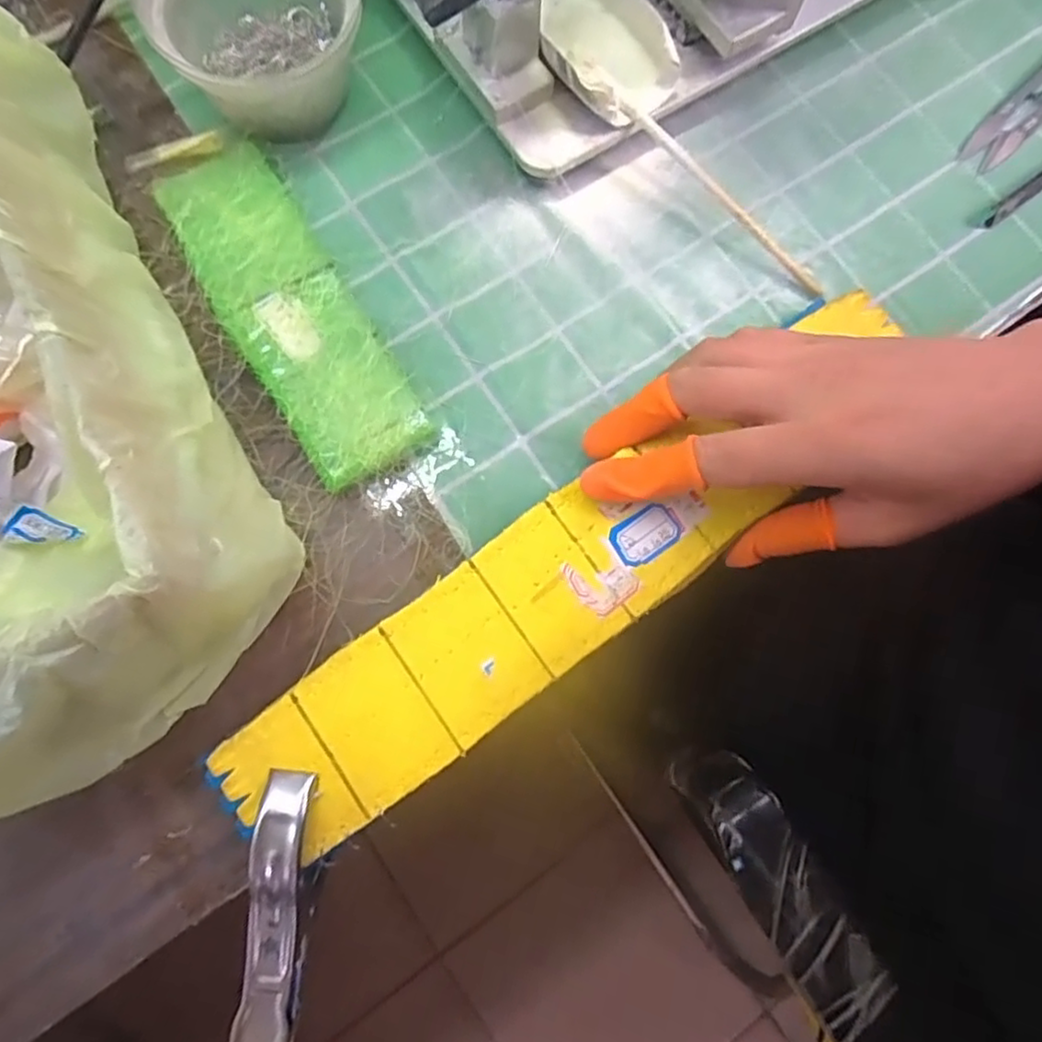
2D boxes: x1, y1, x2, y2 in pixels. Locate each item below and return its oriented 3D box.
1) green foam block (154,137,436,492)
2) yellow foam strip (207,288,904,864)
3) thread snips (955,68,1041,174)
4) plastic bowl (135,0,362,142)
[{"bbox_3d":[-0.109,-0.099,0.321,0.057,0.018,0.178,-31,78,-9],"label":"green foam block"},{"bbox_3d":[0.032,0.015,0.283,0.338,0.005,0.063,-34,78,-9],"label":"yellow foam strip"},{"bbox_3d":[0.274,-0.226,0.362,0.023,0.008,0.096,42,78,9],"label":"thread snips"},{"bbox_3d":[-0.129,-0.242,0.334,0.096,0.056,0.091,0,75,-1],"label":"plastic bowl"}]

